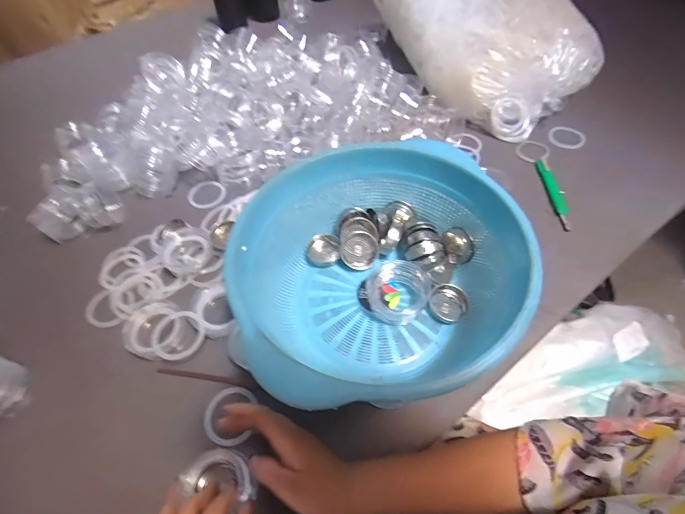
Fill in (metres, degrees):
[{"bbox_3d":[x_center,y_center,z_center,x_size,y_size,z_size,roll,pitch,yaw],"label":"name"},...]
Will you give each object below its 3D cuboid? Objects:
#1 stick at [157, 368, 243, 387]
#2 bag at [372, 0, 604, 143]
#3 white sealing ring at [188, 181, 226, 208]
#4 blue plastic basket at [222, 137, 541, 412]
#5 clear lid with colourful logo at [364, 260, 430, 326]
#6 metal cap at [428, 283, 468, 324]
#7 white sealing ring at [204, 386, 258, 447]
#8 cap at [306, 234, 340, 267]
[{"bbox_3d":[-0.166,0.138,0.432,0.103,0.005,0.007,7,55,7],"label":"stick"},{"bbox_3d":[0.259,-0.439,0.708,0.264,0.160,0.461,-15,55,-8],"label":"bag"},{"bbox_3d":[-0.222,-0.102,0.603,0.059,0.010,0.053,18,57,15],"label":"white sealing ring"},{"bbox_3d":[0.053,0.006,0.407,0.302,0.120,0.265,-11,55,-6],"label":"blue plastic basket"},{"bbox_3d":[0.060,0.038,0.421,0.074,0.033,0.066,14,56,12],"label":"clear lid with colourful logo"},{"bbox_3d":[0.119,0.053,0.421,0.042,0.023,0.044,-1,55,2],"label":"metal cap"},{"bbox_3d":[-0.122,0.171,0.400,0.052,0.011,0.057,-1,55,2],"label":"white sealing ring"},{"bbox_3d":[-0.024,-0.010,0.468,0.042,0.015,0.042,-1,55,2],"label":"cap"}]

